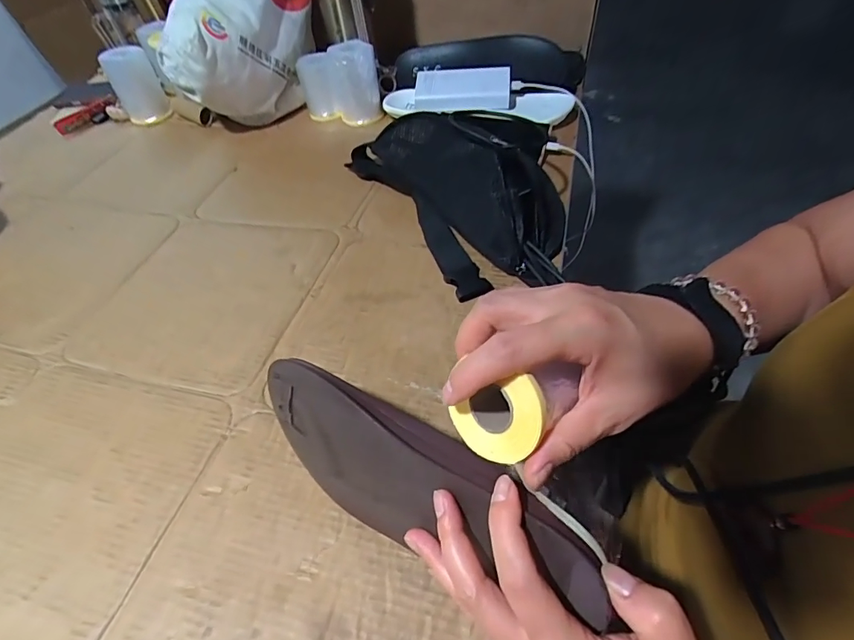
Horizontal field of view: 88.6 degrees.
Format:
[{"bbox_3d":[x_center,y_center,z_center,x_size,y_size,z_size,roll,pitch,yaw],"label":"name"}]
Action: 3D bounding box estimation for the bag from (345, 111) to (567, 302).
[{"bbox_3d":[0.048,-0.173,0.504,0.173,0.113,0.317,-26,52,-15],"label":"bag"}]

